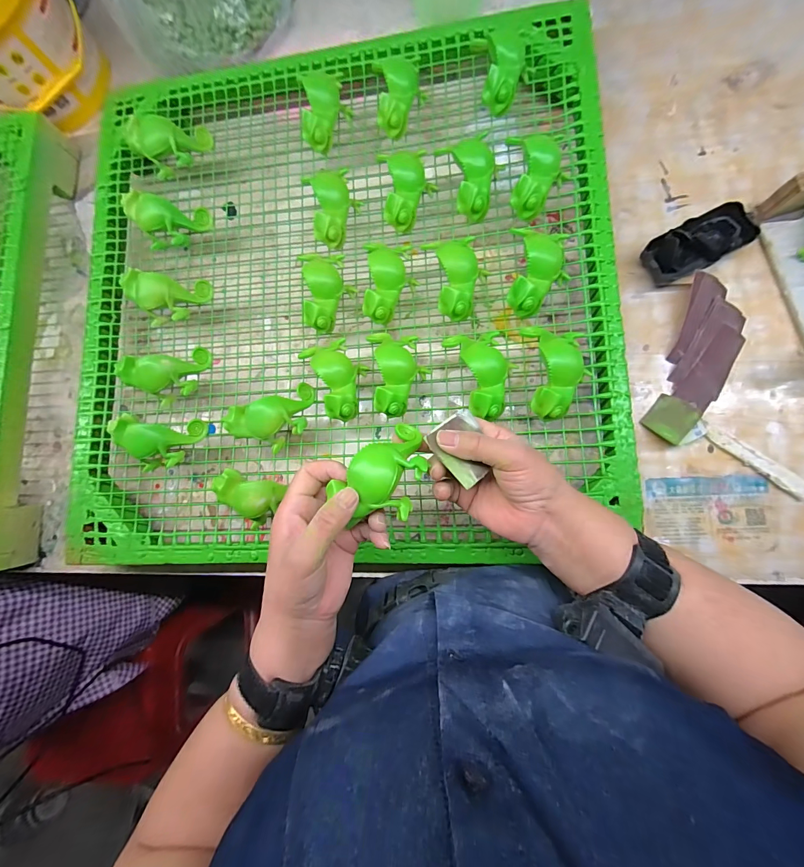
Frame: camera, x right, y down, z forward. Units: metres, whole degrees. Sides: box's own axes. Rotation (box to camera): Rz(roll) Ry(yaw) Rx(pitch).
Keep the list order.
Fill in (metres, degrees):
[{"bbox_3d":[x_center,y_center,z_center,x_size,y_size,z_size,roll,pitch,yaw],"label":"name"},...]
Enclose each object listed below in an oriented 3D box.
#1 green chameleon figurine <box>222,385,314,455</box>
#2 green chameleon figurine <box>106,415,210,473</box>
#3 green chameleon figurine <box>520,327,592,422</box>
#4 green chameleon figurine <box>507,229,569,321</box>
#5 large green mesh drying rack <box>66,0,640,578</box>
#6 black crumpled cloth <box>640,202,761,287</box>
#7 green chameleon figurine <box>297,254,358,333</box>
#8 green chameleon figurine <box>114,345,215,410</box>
[{"bbox_3d":[-0.137,-0.012,0.393,0.095,0.046,0.057,-24,82,5],"label":"green chameleon figurine"},{"bbox_3d":[-0.271,0.011,0.398,0.089,0.039,0.059,2,85,8],"label":"green chameleon figurine"},{"bbox_3d":[0.150,-0.062,0.351,0.052,0.042,0.095,-4,84,8],"label":"green chameleon figurine"},{"bbox_3d":[0.136,-0.165,0.364,0.060,0.041,0.094,11,86,9],"label":"green chameleon figurine"},{"bbox_3d":[-0.082,-0.162,0.423,0.613,0.092,0.615,-1,84,8],"label":"large green mesh drying rack"},{"bbox_3d":[0.319,-0.204,0.397,0.109,0.032,0.051,-30,81,4],"label":"black crumpled cloth"},{"bbox_3d":[-0.083,-0.159,0.403,0.051,0.050,0.092,0,85,8],"label":"green chameleon figurine"},{"bbox_3d":[-0.266,-0.064,0.413,0.092,0.050,0.054,-19,82,6],"label":"green chameleon figurine"}]

